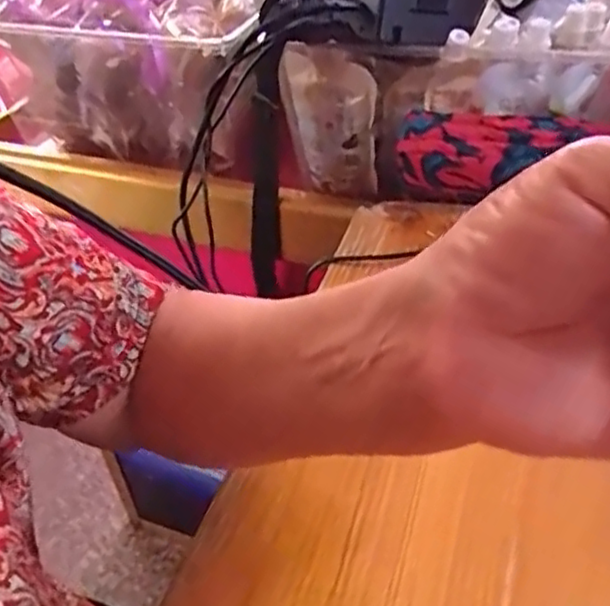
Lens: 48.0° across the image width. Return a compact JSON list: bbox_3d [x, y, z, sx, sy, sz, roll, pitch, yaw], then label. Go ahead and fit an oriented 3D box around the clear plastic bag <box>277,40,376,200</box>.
[{"bbox_3d":[0.020,-0.153,0.587,0.082,0.135,0.020,11,42,18],"label":"clear plastic bag"}]

